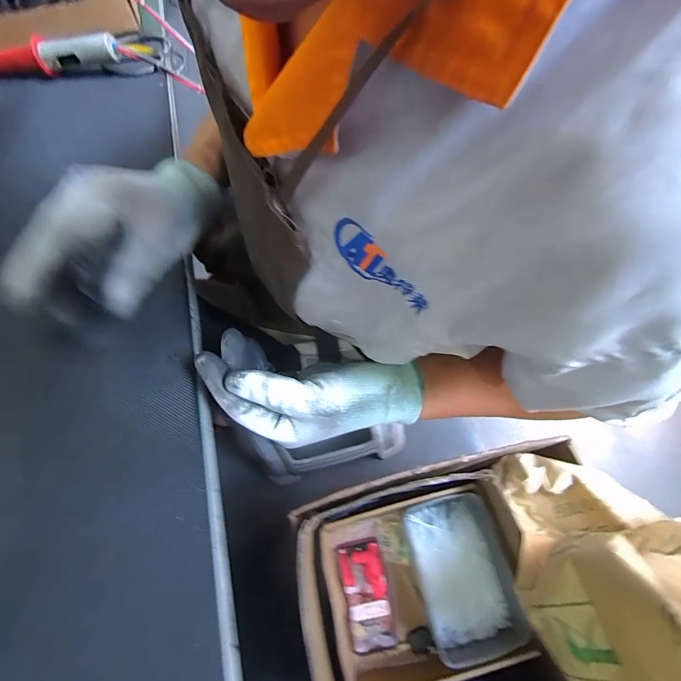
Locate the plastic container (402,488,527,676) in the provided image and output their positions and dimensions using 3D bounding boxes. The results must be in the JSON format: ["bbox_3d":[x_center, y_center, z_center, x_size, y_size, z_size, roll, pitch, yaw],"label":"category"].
[{"bbox_3d":[0.210,0.397,0.608,0.161,0.064,0.232,-11,64,-2],"label":"plastic container"}]

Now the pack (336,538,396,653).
[{"bbox_3d":[0.047,0.450,0.624,0.075,0.017,0.159,-12,63,-3],"label":"pack"}]

